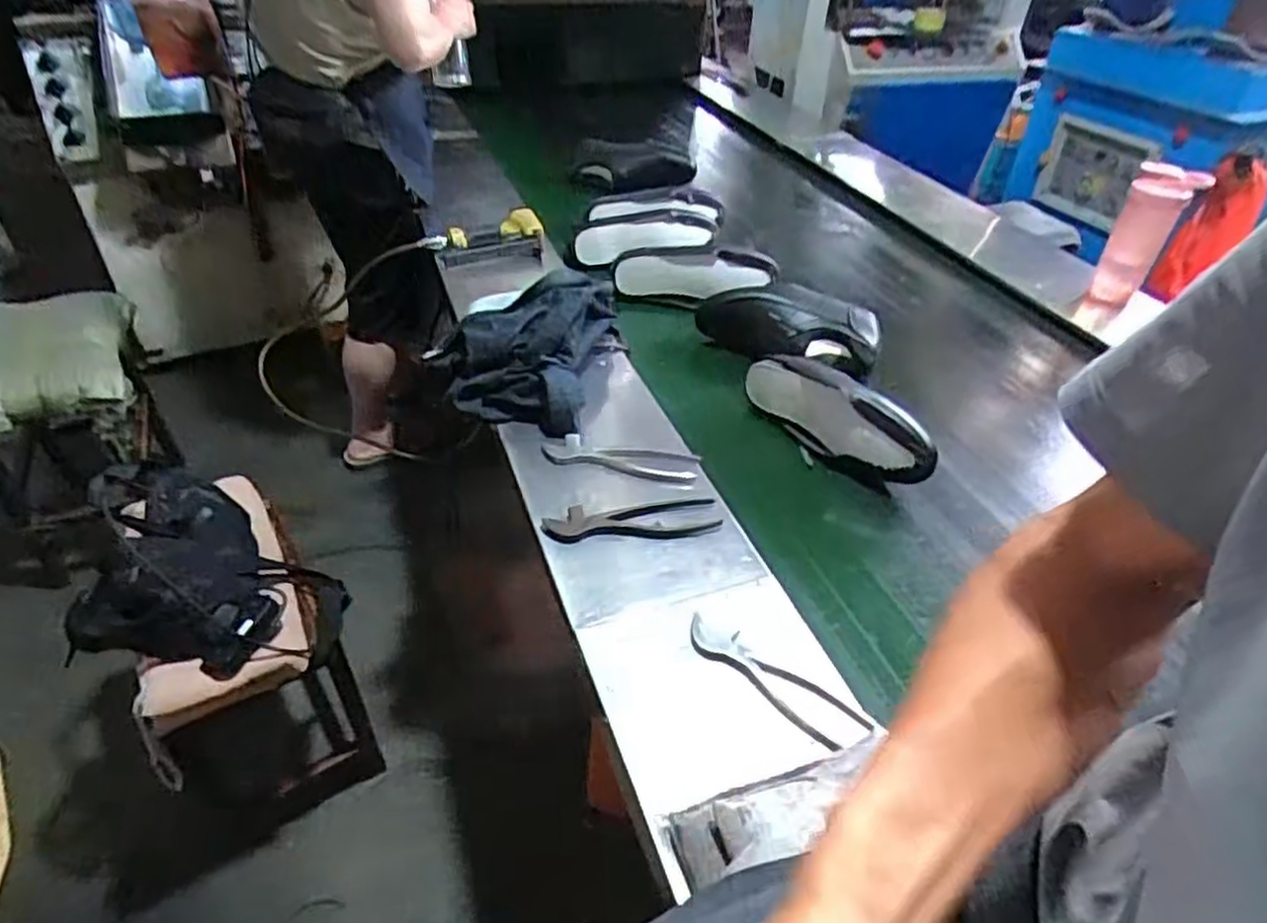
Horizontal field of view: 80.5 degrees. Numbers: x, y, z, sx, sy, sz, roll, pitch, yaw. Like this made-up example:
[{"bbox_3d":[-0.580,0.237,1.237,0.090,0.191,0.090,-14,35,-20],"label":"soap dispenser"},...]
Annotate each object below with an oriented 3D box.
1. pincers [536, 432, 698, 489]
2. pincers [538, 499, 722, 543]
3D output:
[{"bbox_3d":[-0.017,-0.003,0.928,0.192,0.014,0.056,9,40,7],"label":"pincers"},{"bbox_3d":[-0.002,0.066,0.845,0.198,0.018,0.051,-5,40,-10],"label":"pincers"}]

